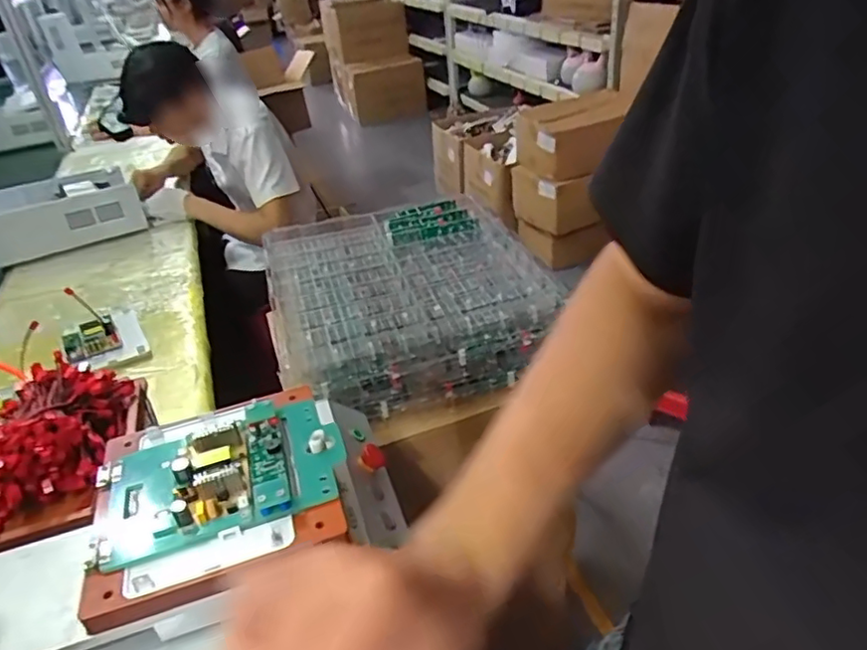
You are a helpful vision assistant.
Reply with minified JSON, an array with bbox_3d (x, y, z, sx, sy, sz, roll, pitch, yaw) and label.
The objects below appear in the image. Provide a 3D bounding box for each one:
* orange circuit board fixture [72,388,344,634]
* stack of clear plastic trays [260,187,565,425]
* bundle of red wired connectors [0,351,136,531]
[{"bbox_3d":[-0.184,0.129,0.528,0.205,0.038,0.192,-14,35,-13],"label":"orange circuit board fixture"},{"bbox_3d":[-0.044,-0.039,0.933,0.369,0.148,0.345,-13,35,-11],"label":"stack of clear plastic trays"},{"bbox_3d":[-0.401,0.113,0.626,0.121,0.073,0.177,-6,34,-2],"label":"bundle of red wired connectors"}]

